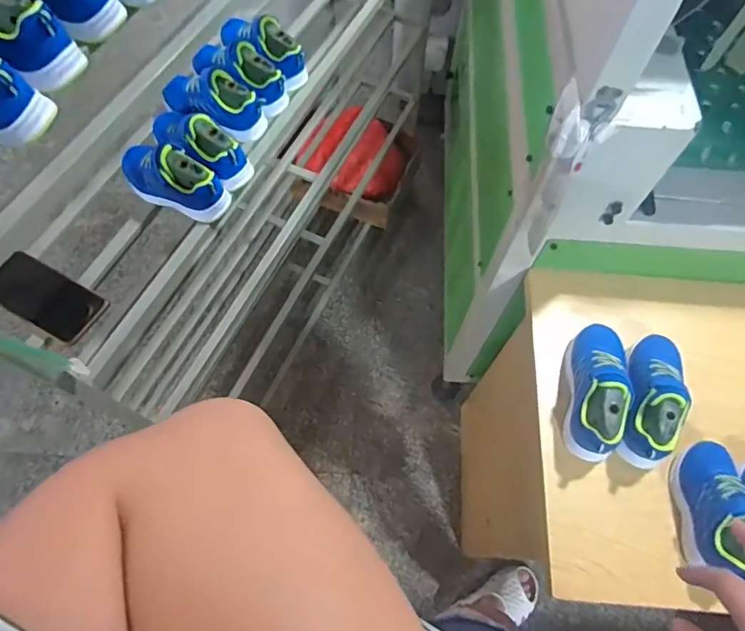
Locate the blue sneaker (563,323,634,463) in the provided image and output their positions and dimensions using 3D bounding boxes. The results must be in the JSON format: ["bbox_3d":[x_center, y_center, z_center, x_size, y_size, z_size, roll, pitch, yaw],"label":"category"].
[{"bbox_3d":[0.314,0.096,0.667,0.073,0.082,0.192,14,65,5],"label":"blue sneaker"}]

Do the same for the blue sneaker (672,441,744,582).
[{"bbox_3d":[0.433,0.235,0.609,0.075,0.067,0.158,15,65,6],"label":"blue sneaker"}]

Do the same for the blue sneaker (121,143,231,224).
[{"bbox_3d":[-0.291,-0.198,0.689,0.167,0.078,0.071,26,67,10],"label":"blue sneaker"}]

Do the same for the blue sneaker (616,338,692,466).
[{"bbox_3d":[0.385,0.106,0.661,0.074,0.075,0.191,20,66,8],"label":"blue sneaker"}]

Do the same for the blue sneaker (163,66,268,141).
[{"bbox_3d":[-0.245,-0.322,0.748,0.146,0.078,0.062,24,66,10],"label":"blue sneaker"}]

